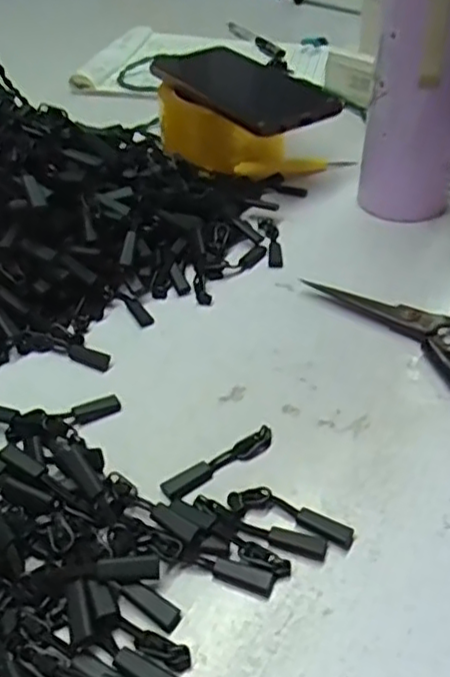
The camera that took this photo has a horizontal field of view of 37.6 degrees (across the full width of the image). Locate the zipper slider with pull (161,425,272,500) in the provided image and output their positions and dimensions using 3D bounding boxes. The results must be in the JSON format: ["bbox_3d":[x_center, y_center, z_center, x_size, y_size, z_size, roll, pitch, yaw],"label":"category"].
[{"bbox_3d":[-0.002,0.056,0.304,0.058,0.004,0.013,-25,47,-26],"label":"zipper slider with pull"}]

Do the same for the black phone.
[{"bbox_3d":[0.011,-0.193,0.506,0.079,0.012,0.164,-27,48,-28],"label":"black phone"}]

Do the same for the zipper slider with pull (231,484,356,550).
[{"bbox_3d":[0.029,0.075,0.283,0.054,0.005,0.015,14,43,16],"label":"zipper slider with pull"}]

